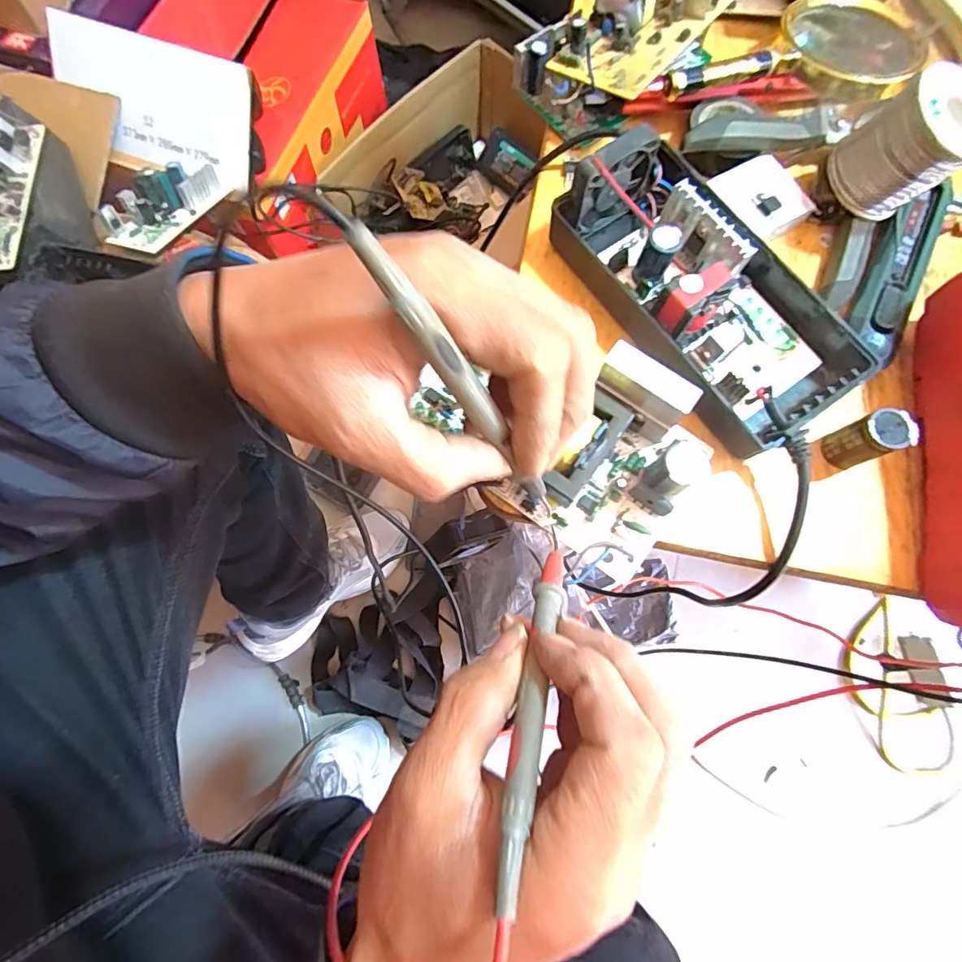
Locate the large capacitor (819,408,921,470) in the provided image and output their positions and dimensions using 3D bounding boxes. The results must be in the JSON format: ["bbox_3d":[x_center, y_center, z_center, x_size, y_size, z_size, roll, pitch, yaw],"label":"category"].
[{"bbox_3d":[0.199,-0.020,0.265,0.023,0.037,0.021,0,75,0],"label":"large capacitor"}]

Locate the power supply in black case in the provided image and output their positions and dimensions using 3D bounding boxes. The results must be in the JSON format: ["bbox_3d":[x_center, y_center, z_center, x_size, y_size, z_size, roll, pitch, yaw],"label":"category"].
[{"bbox_3d":[0.125,-0.106,0.281,0.096,0.055,0.177,-32,77,-8],"label":"power supply in black case"}]

